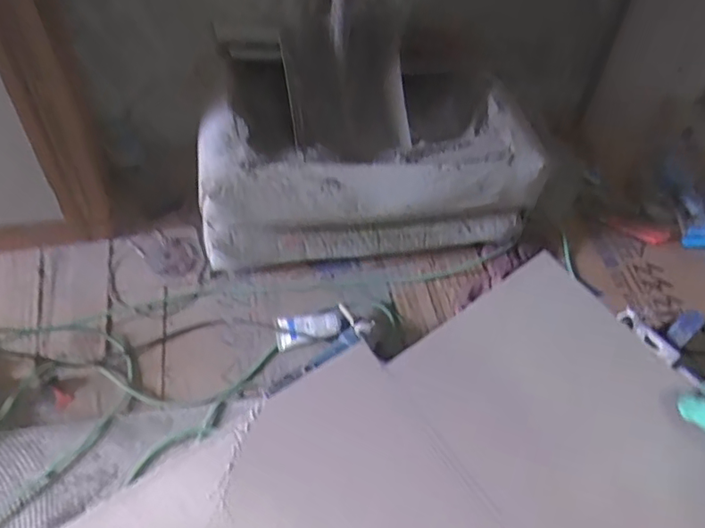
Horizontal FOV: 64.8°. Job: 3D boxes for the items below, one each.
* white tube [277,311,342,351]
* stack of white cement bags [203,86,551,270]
[{"bbox_3d":[-0.084,0.120,1.067,0.124,0.026,0.059,-13,55,3],"label":"white tube"},{"bbox_3d":[0.037,-0.168,1.118,0.659,0.277,0.260,-3,55,-7],"label":"stack of white cement bags"}]

